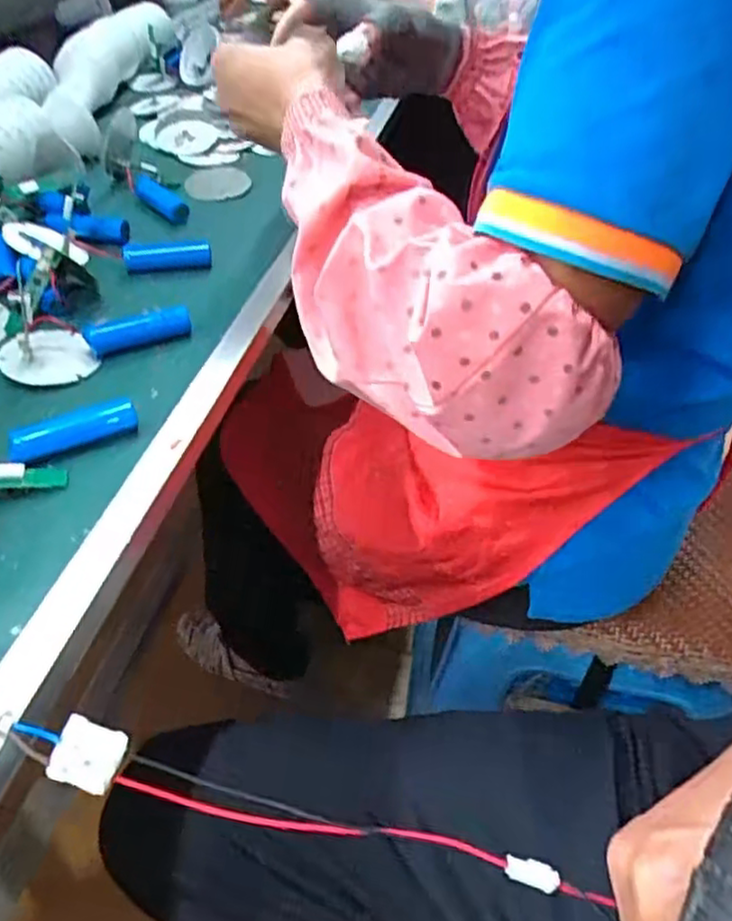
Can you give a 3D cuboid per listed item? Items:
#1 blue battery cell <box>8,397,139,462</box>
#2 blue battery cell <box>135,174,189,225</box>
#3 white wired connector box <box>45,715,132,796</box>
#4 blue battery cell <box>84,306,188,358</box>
[{"bbox_3d":[-0.164,-0.016,0.387,0.068,0.018,0.016,-22,48,-23],"label":"blue battery cell"},{"bbox_3d":[-0.185,-0.236,0.619,0.020,0.020,0.075,-29,51,-29],"label":"blue battery cell"},{"bbox_3d":[-0.112,0.119,0.276,0.027,0.012,0.025,24,55,-7],"label":"white wired connector box"},{"bbox_3d":[-0.155,-0.090,0.466,0.069,0.015,0.019,-17,46,-19],"label":"blue battery cell"}]

